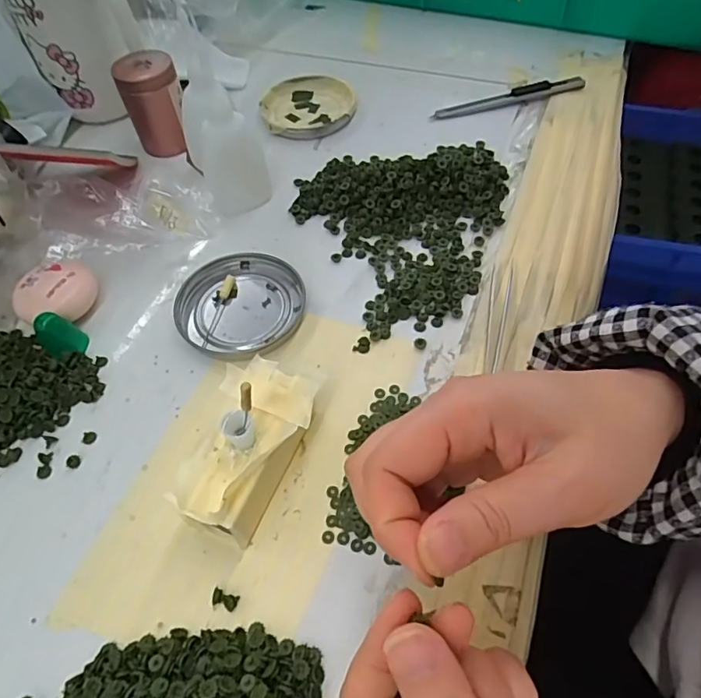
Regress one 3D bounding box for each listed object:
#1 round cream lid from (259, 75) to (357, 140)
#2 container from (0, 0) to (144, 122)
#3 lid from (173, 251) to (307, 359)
[{"bbox_3d":[-0.036,-0.209,0.450,0.077,0.007,0.082,-2,55,3],"label":"round cream lid"},{"bbox_3d":[-0.218,-0.257,0.406,0.078,0.128,0.088,-28,59,-15],"label":"container"},{"bbox_3d":[-0.071,-0.029,0.329,0.077,0.006,0.077,-2,55,3],"label":"lid"}]

